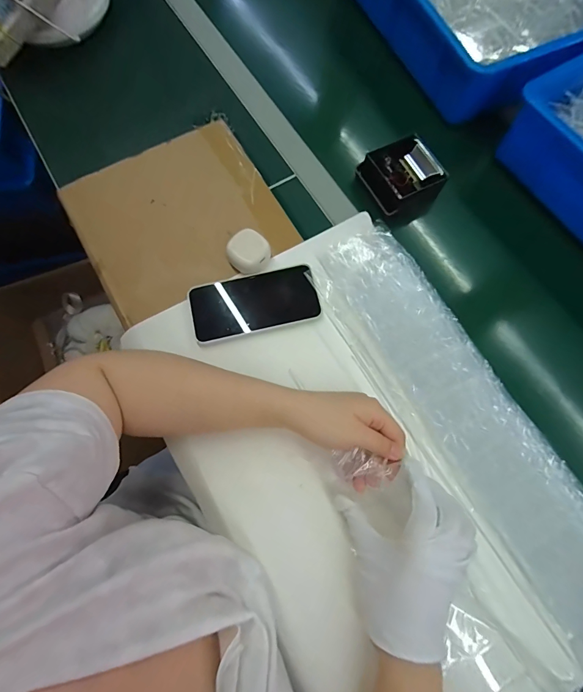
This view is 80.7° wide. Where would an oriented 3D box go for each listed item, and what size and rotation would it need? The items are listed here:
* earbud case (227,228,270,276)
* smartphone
[{"bbox_3d":[-0.051,-0.114,0.417,0.047,0.030,0.044,33,76,8],"label":"earbud case"},{"bbox_3d":[-0.045,-0.052,0.413,0.150,0.011,0.074,-13,75,-5],"label":"smartphone"}]

